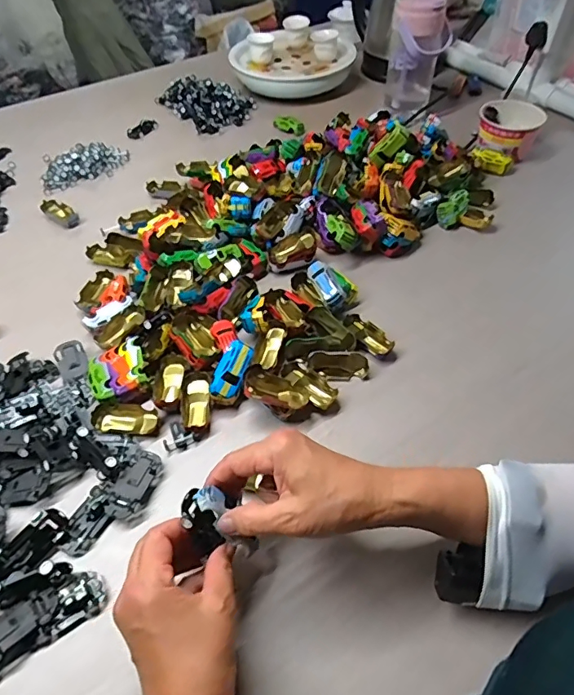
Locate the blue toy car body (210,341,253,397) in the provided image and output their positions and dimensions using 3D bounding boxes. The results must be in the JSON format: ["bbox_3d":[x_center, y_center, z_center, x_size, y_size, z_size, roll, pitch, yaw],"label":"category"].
[{"bbox_3d":[-0.058,0.023,0.503,0.028,0.011,0.062,20,74,17],"label":"blue toy car body"}]

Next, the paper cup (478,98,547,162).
[{"bbox_3d":[0.348,-0.344,0.766,0.095,0.064,0.084,23,56,19],"label":"paper cup"}]

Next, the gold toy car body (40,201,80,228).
[{"bbox_3d":[-0.344,-0.203,0.731,0.059,0.013,0.031,35,59,10],"label":"gold toy car body"}]

